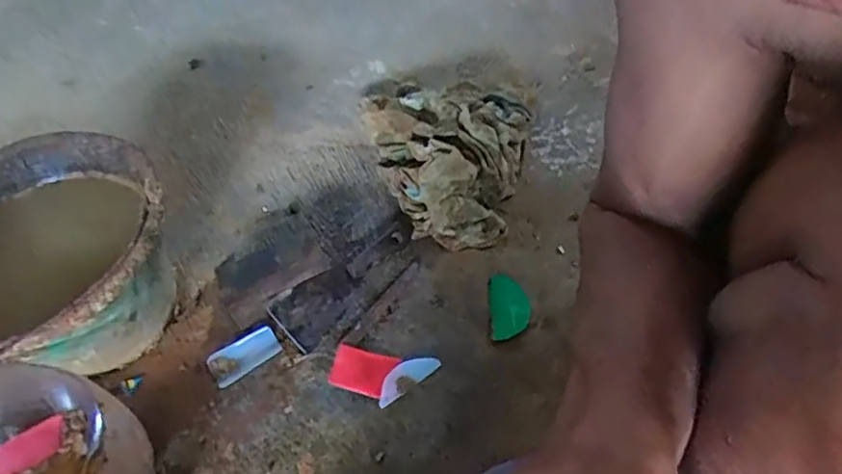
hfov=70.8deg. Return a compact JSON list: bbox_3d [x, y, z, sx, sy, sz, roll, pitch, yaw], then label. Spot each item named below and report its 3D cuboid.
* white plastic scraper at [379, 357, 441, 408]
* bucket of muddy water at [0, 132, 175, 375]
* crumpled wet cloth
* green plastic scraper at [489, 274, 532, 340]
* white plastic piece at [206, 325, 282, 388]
[{"bbox_3d":[-0.017,0.148,0.633,0.076,0.006,0.027,-33,57,-20],"label":"white plastic scraper"},{"bbox_3d":[-0.379,0.038,0.639,0.259,0.171,0.255,-2,52,3],"label":"bucket of muddy water"},{"bbox_3d":[0.047,-0.121,0.771,0.203,0.108,0.254,-14,52,-7],"label":"crumpled wet cloth"},{"bbox_3d":[0.102,0.077,0.679,0.044,0.004,0.083,-1,52,3],"label":"green plastic scraper"},{"bbox_3d":[-0.196,0.131,0.660,0.076,0.017,0.037,-31,56,-19],"label":"white plastic piece"}]

